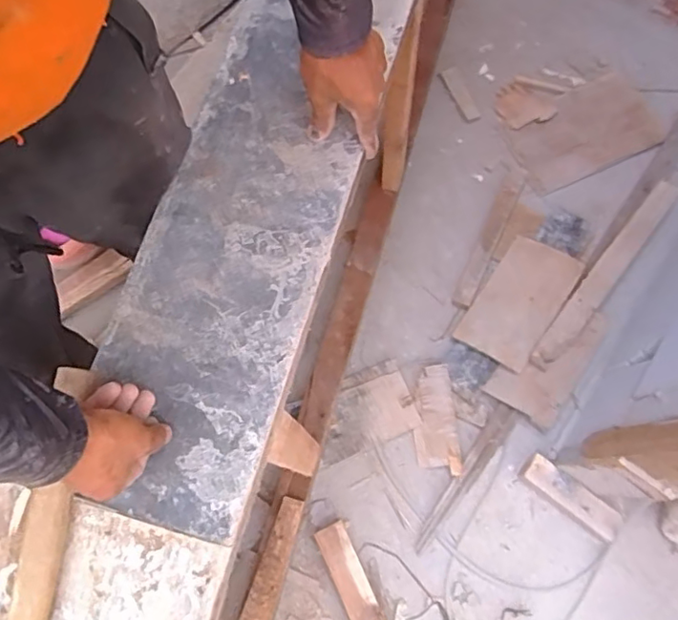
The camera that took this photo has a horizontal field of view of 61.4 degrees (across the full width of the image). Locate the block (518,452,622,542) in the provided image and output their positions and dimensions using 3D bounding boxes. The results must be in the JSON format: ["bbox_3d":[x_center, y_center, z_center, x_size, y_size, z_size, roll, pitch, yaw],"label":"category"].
[{"bbox_3d":[0.437,0.352,1.077,0.188,0.018,0.060,36,108,13],"label":"block"}]

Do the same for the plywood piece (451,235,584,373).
[{"bbox_3d":[0.368,-0.019,1.175,0.160,0.010,0.267,28,76,29],"label":"plywood piece"}]

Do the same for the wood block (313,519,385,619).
[{"bbox_3d":[0.043,0.540,1.031,0.064,0.036,0.315,-24,75,-6],"label":"wood block"}]

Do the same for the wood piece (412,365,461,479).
[{"bbox_3d":[0.190,0.217,1.135,0.082,0.019,0.208,-4,74,-1],"label":"wood piece"}]

